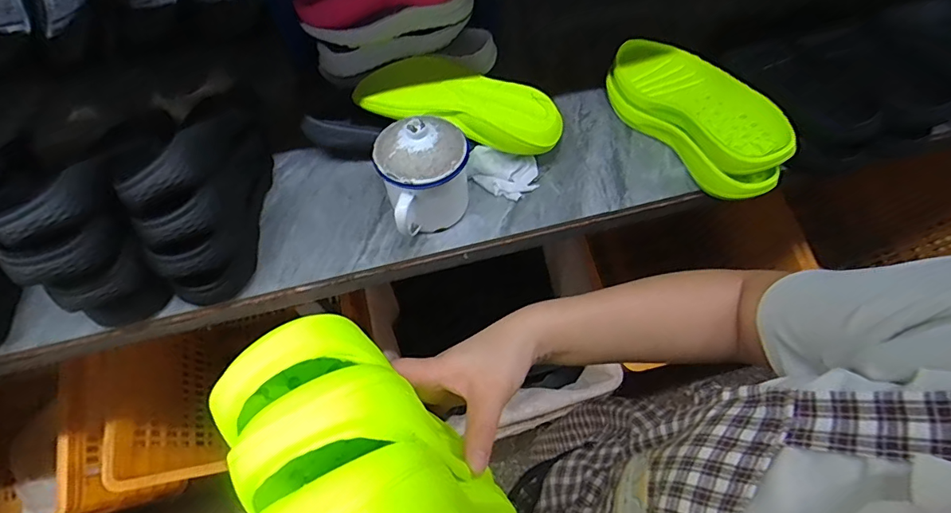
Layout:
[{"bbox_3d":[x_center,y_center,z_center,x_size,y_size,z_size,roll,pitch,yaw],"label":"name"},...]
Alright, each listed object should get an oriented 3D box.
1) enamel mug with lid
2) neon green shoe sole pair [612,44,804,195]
[{"bbox_3d":[-0.058,-0.094,0.568,0.107,0.128,0.099,-19,59,-10],"label":"enamel mug with lid"},{"bbox_3d":[0.281,-0.193,0.629,0.088,0.089,0.274,-26,60,-14],"label":"neon green shoe sole pair"}]

